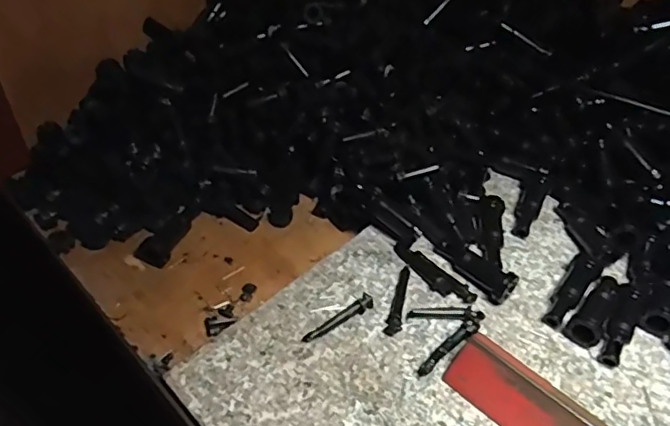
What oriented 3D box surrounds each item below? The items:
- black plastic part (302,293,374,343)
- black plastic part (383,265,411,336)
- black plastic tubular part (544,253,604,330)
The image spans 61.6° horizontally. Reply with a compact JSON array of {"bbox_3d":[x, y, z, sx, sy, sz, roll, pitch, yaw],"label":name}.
[{"bbox_3d":[0.003,0.074,0.395,0.058,0.009,0.009,-26,56,-27],"label":"black plastic part"},{"bbox_3d":[0.048,0.063,0.413,0.011,0.005,0.061,15,48,7],"label":"black plastic part"},{"bbox_3d":[0.180,0.058,0.427,0.020,0.013,0.071,35,53,23],"label":"black plastic tubular part"}]

